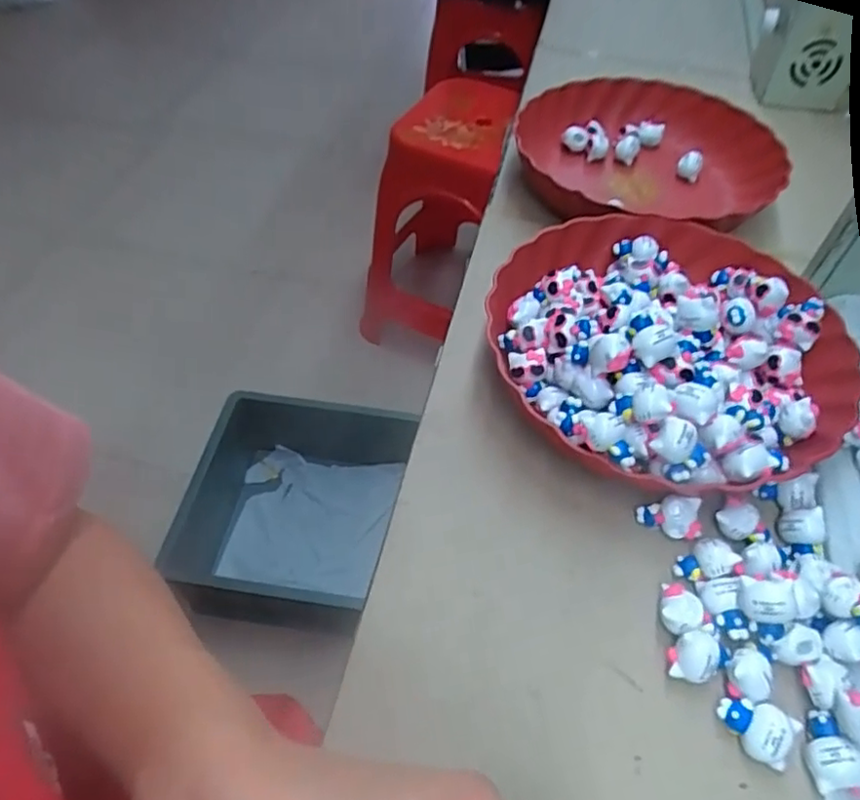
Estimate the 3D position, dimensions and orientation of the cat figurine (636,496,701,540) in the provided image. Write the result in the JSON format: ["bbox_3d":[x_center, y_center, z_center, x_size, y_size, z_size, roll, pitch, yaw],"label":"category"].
[{"bbox_3d":[0.144,0.071,0.375,0.035,0.021,0.019,8,52,5],"label":"cat figurine"}]

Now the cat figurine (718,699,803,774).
[{"bbox_3d":[0.159,0.161,0.305,0.035,0.017,0.025,25,55,17],"label":"cat figurine"}]

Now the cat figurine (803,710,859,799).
[{"bbox_3d":[0.191,0.168,0.296,0.022,0.013,0.035,-9,52,-8],"label":"cat figurine"}]

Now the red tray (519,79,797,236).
[{"bbox_3d":[0.207,-0.223,0.599,0.244,0.065,0.236,-1,52,-2],"label":"red tray"}]

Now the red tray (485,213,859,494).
[{"bbox_3d":[0.164,-0.048,0.434,0.246,0.077,0.233,-23,56,-19],"label":"red tray"}]

